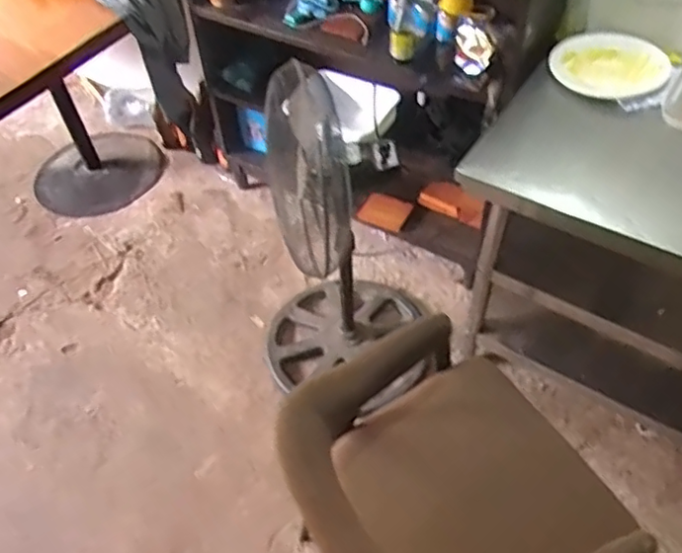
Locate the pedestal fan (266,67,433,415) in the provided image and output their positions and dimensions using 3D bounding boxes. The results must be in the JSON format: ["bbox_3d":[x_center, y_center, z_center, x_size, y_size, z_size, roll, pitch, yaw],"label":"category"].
[{"bbox_3d":[-0.021,-0.092,1.627,0.451,0.874,0.435,3,47,8],"label":"pedestal fan"}]

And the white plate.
[{"bbox_3d":[0.615,-0.483,1.454,0.253,0.015,0.231,0,55,1],"label":"white plate"}]

